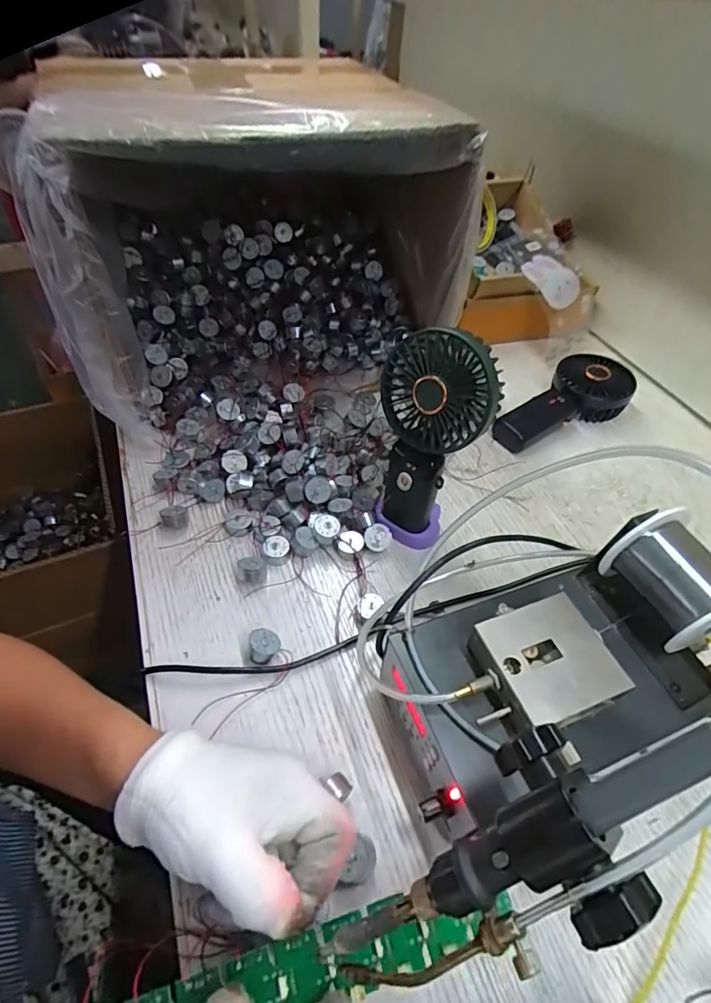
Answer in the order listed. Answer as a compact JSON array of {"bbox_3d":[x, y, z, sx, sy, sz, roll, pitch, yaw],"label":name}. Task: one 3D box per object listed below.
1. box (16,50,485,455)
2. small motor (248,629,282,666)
[{"bbox_3d":[-0.106,-0.265,0.508,0.391,0.270,0.236,-21,53,-19],"label":"box"},{"bbox_3d":[-0.066,0.107,0.358,0.021,0.017,0.025,-3,49,-5],"label":"small motor"}]

